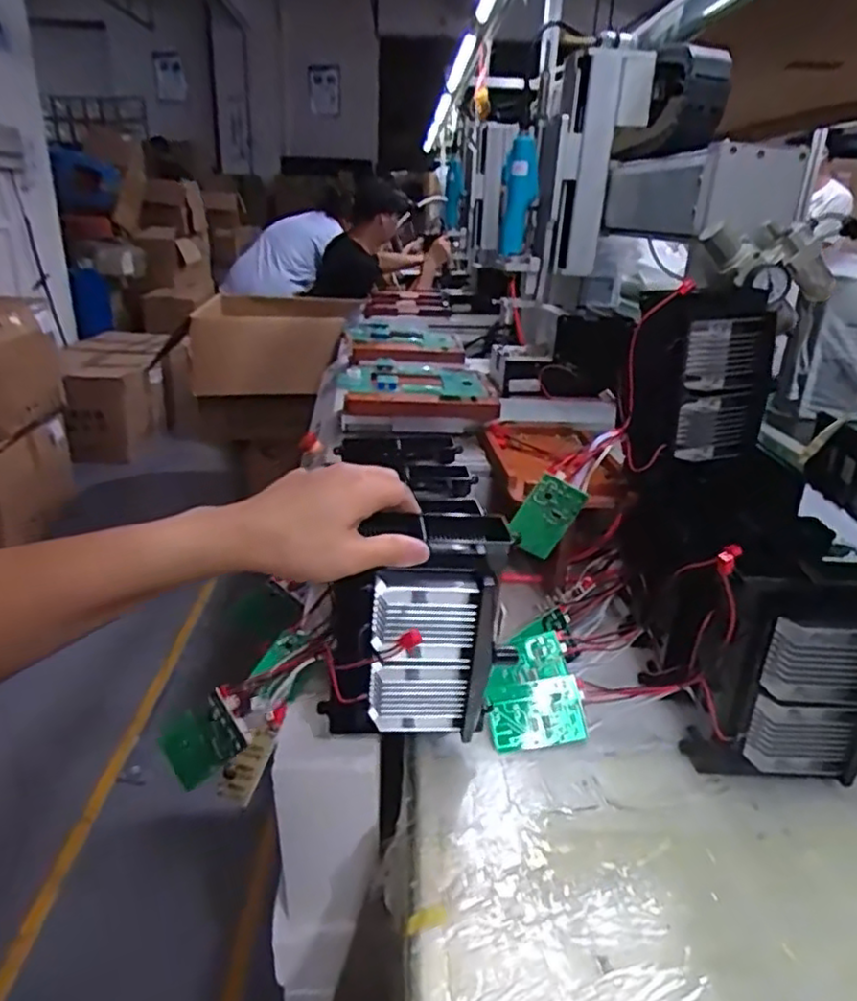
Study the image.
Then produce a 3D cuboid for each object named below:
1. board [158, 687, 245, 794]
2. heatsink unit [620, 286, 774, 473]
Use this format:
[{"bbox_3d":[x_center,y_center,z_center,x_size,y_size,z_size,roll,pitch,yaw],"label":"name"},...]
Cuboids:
[{"bbox_3d":[-0.194,0.208,0.589,0.078,0.054,0.015,-39,-4,9],"label":"board"},{"bbox_3d":[0.267,-0.125,0.696,0.143,0.164,0.067,-2,23,-9],"label":"heatsink unit"}]

